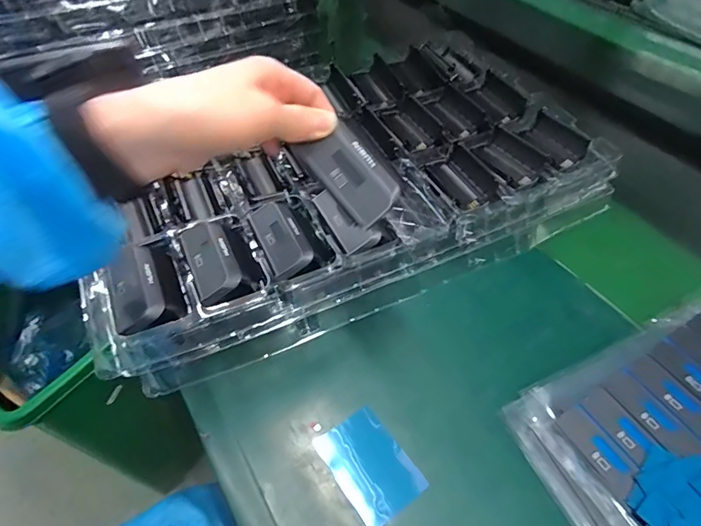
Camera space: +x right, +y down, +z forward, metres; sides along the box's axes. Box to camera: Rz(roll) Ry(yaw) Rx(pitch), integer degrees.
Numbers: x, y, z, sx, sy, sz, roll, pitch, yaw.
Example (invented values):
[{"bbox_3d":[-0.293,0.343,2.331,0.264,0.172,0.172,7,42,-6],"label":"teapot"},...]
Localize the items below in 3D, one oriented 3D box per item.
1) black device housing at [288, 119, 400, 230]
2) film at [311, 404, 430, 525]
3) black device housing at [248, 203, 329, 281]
[{"bbox_3d":[0.002,-0.060,0.284,0.039,0.011,0.068,-41,88,8],"label":"black device housing"},{"bbox_3d":[0.014,0.144,0.311,0.050,0.004,0.071,-29,57,-23],"label":"film"},{"bbox_3d":[-0.052,-0.021,0.366,0.047,0.023,0.076,-20,54,-17],"label":"black device housing"}]

